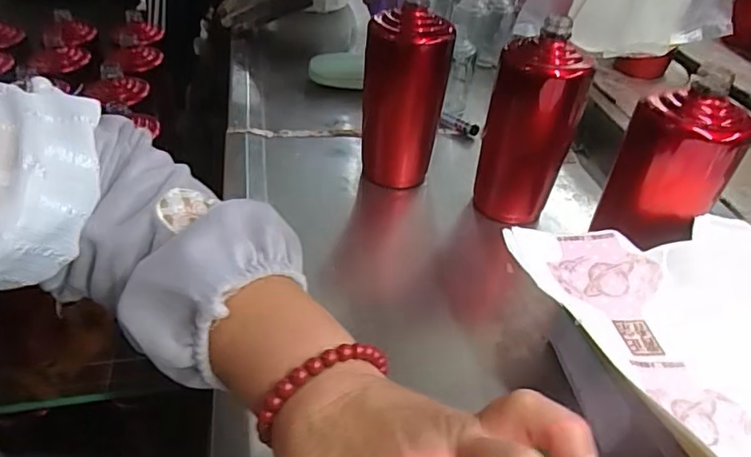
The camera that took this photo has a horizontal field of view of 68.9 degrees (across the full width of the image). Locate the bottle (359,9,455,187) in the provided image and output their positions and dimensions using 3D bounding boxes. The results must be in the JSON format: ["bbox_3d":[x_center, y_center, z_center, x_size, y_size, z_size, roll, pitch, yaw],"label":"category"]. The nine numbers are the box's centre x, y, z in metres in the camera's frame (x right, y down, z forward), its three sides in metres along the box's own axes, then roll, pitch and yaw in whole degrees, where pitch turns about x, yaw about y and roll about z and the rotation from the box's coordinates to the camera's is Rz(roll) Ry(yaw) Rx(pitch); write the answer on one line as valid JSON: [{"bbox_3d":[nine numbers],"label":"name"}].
[{"bbox_3d":[0.029,-0.136,0.589,0.084,0.195,0.090,3,40,0],"label":"bottle"}]

